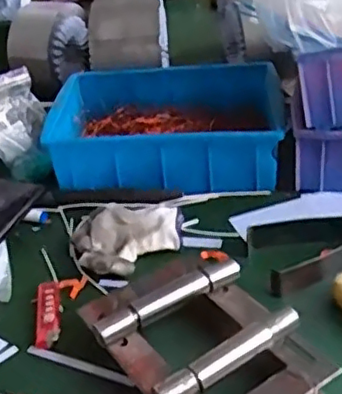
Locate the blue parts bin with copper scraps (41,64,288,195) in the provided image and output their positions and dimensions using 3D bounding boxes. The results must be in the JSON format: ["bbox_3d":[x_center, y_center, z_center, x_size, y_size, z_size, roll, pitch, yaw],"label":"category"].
[{"bbox_3d":[-0.008,-0.096,0.842,0.279,0.080,0.222,-4,33,5],"label":"blue parts bin with copper scraps"}]

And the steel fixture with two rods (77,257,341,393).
[{"bbox_3d":[0.025,0.122,0.528,0.140,0.047,0.195,-24,37,-24],"label":"steel fixture with two rods"}]

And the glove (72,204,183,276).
[{"bbox_3d":[-0.051,0.037,0.681,0.127,0.035,0.101,-30,39,-31],"label":"glove"}]

